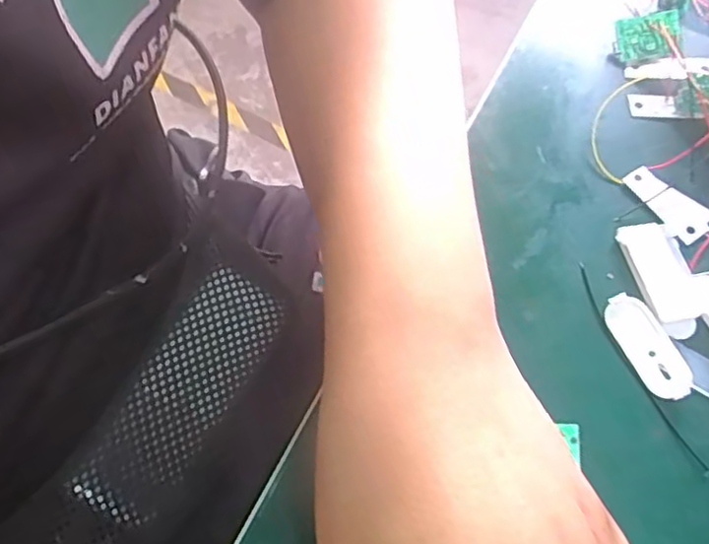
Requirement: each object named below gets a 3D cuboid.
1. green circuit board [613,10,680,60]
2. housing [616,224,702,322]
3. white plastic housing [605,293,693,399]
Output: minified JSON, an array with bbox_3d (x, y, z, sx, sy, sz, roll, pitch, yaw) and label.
[{"bbox_3d":[0.170,-0.137,0.385,0.034,0.005,0.027,-1,85,24],"label":"green circuit board"},{"bbox_3d":[0.146,-0.002,0.316,0.027,0.005,0.051,-7,62,-10],"label":"housing"},{"bbox_3d":[0.132,0.033,0.296,0.020,0.008,0.050,-22,66,-17],"label":"white plastic housing"}]

